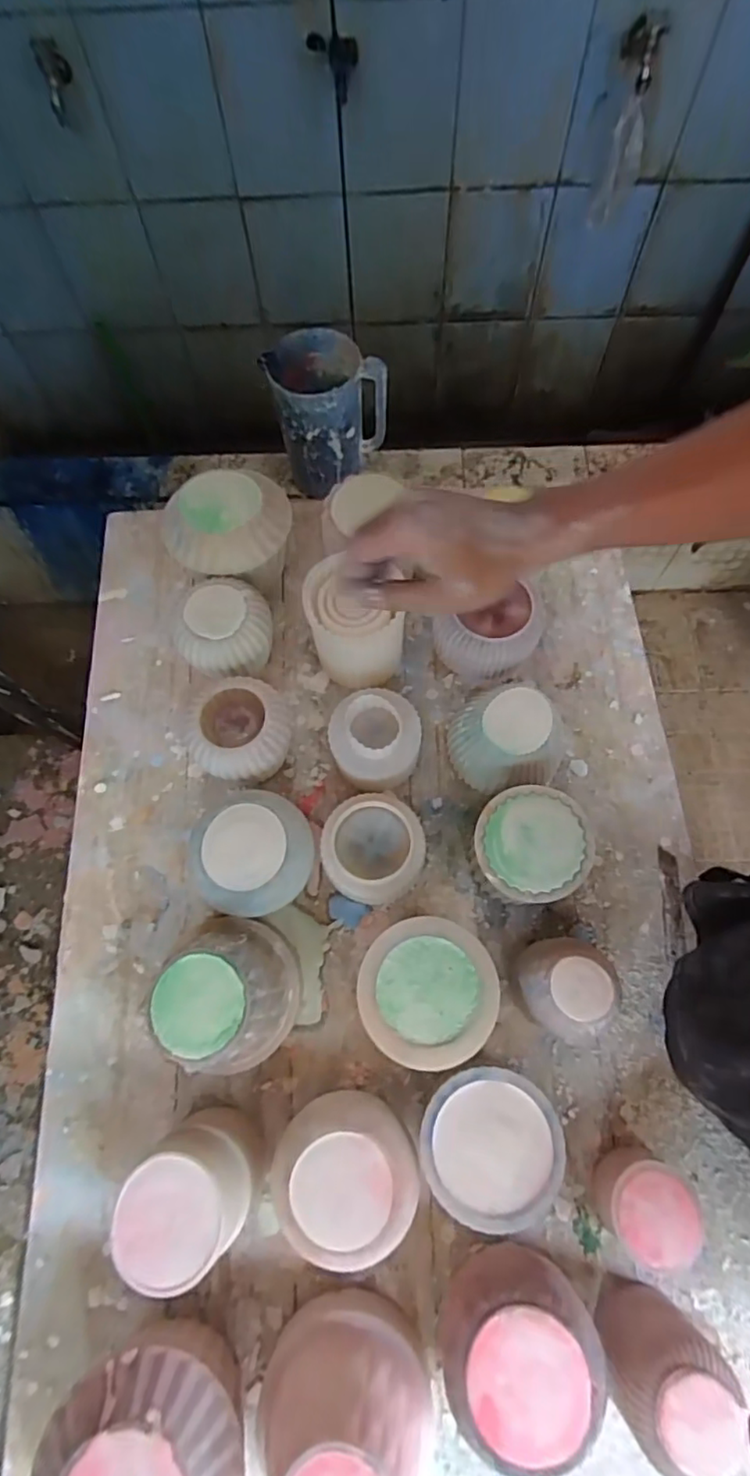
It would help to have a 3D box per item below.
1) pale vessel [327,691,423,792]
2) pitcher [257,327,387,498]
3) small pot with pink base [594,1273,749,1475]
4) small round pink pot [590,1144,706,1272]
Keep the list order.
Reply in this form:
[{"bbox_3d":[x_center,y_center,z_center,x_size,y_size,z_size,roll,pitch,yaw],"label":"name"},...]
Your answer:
[{"bbox_3d":[0.001,0.005,0.577,0.083,0.077,0.079,0,70,1],"label":"pale vessel"},{"bbox_3d":[-0.085,-0.603,1.125,0.188,0.249,0.181,0,70,1],"label":"pitcher"},{"bbox_3d":[0.194,0.429,0.413,0.073,0.077,0.073,0,70,1],"label":"small pot with pink base"},{"bbox_3d":[0.202,0.350,0.456,0.061,0.052,0.061,0,70,1],"label":"small round pink pot"}]

